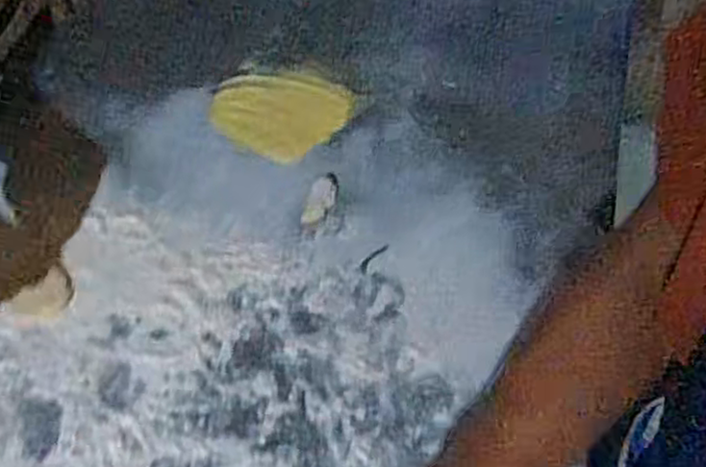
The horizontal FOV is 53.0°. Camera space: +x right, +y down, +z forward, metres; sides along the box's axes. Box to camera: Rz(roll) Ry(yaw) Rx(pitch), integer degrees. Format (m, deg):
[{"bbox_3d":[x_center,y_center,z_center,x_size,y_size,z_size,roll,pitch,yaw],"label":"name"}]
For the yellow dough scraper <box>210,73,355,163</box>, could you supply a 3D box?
[{"bbox_3d":[-0.077,-0.124,0.719,0.142,0.010,0.096,13,58,11],"label":"yellow dough scraper"}]

